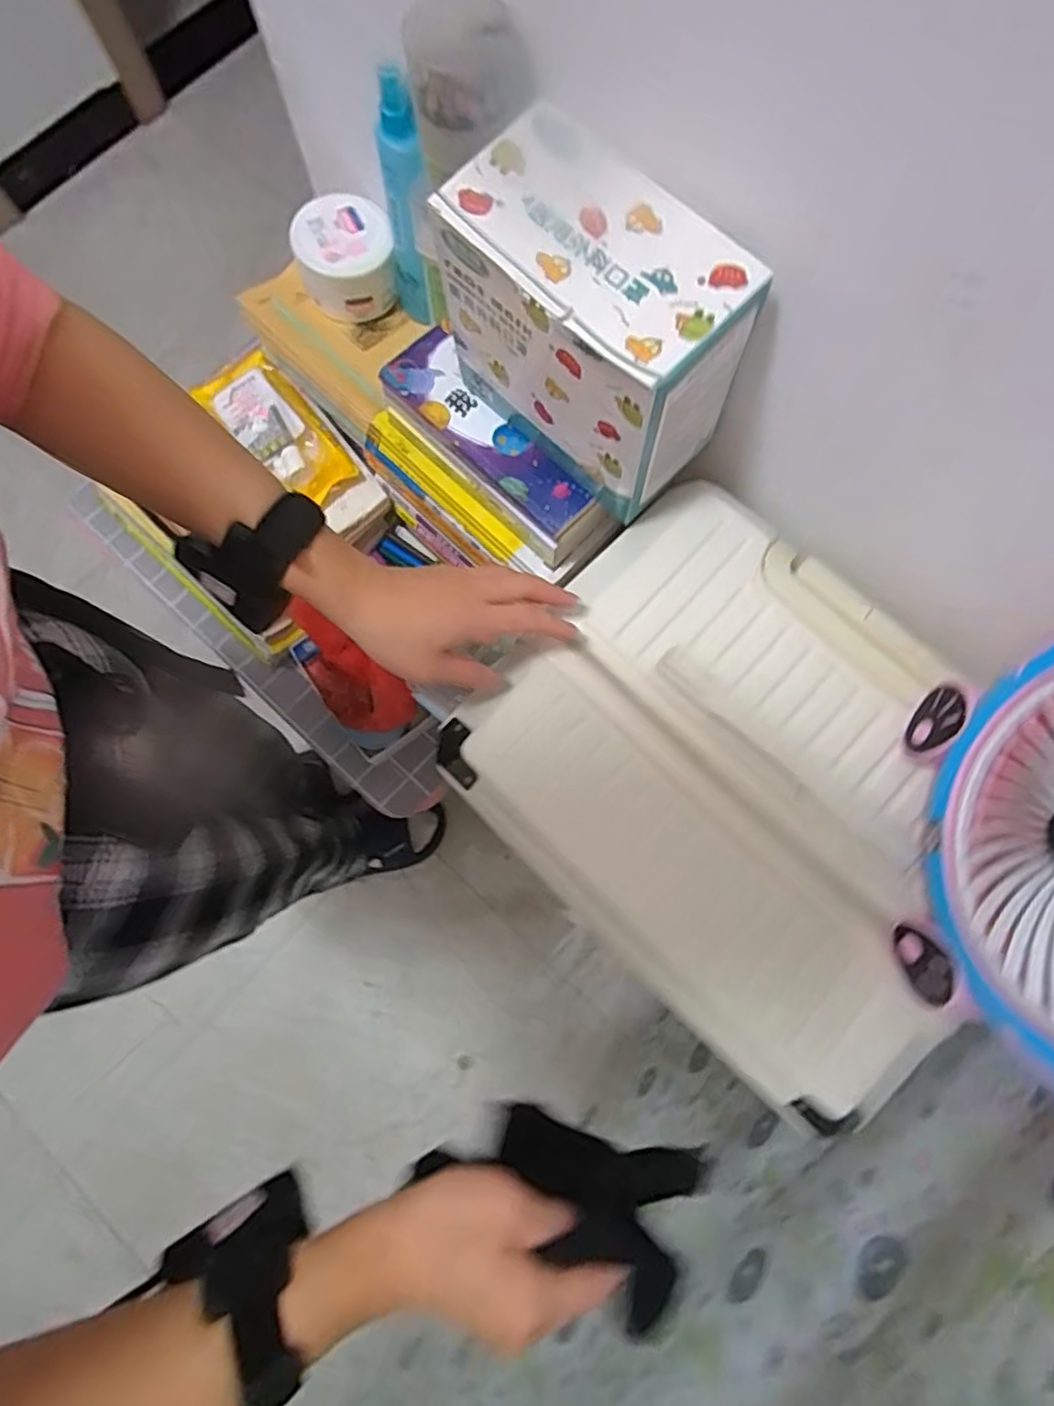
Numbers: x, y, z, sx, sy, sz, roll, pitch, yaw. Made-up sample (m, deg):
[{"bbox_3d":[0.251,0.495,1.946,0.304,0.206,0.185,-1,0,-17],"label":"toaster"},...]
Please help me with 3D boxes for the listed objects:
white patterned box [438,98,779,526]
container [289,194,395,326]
[{"bbox_3d":[0.041,-0.250,0.452,0.104,0.161,0.192,-44,82,-8],"label":"white patterned box"},{"bbox_3d":[-0.173,-0.428,0.632,0.091,0.057,0.086,0,78,0],"label":"container"}]

